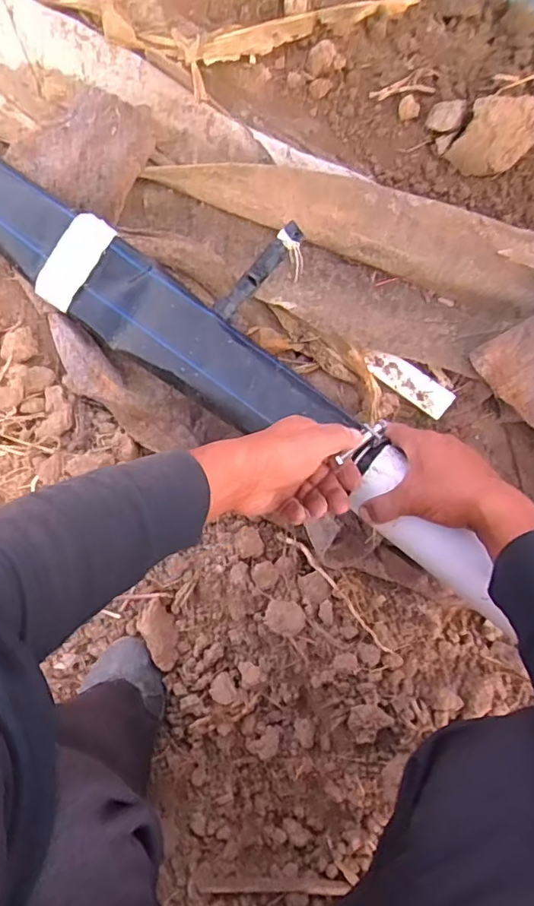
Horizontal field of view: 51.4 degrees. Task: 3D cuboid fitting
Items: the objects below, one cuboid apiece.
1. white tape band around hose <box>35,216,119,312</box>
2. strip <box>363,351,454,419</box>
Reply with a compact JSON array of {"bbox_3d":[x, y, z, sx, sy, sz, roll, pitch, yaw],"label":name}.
[{"bbox_3d":[-0.230,-0.229,0.659,0.054,0.006,0.114,38,97,9],"label":"white tape band around hose"},{"bbox_3d":[0.173,-0.088,0.680,0.113,0.008,0.036,39,96,16],"label":"strip"}]

